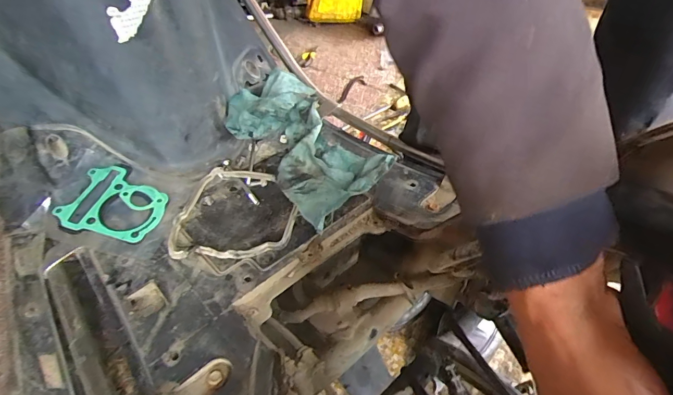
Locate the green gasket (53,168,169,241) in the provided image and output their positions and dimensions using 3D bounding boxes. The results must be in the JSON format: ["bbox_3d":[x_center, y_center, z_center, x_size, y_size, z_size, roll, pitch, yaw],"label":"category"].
[{"bbox_3d":[-0.263,0.006,0.468,0.110,0.010,0.093,15,52,0],"label":"green gasket"}]

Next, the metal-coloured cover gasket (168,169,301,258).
[{"bbox_3d":[-0.117,0.015,0.458,0.141,0.015,0.140,-1,45,1],"label":"metal-coloured cover gasket"}]

